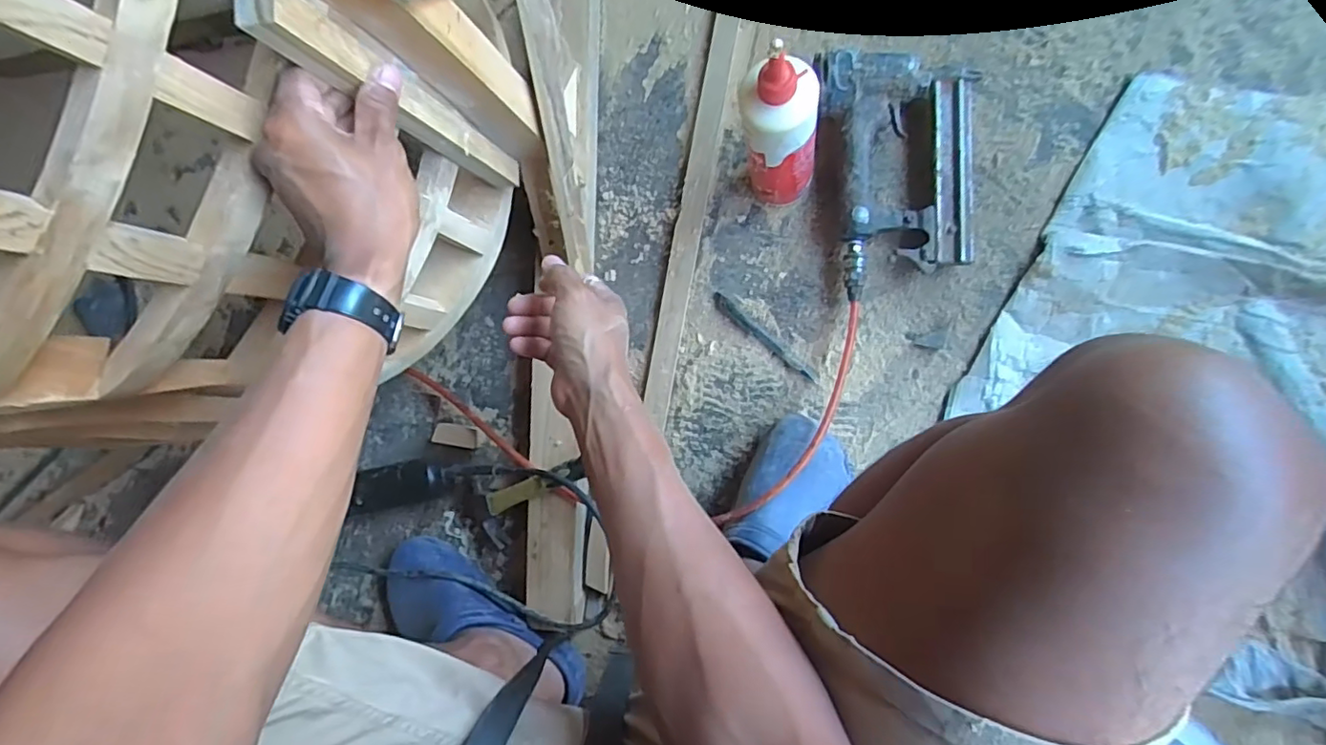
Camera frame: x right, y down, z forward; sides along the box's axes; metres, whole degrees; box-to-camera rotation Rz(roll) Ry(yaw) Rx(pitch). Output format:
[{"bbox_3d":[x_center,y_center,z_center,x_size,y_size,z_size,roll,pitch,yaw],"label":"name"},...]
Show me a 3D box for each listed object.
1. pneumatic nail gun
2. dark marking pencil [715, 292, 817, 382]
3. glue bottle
[{"bbox_3d":[0.251,-0.207,0.610,0.147,0.050,0.242,-5,86,8],"label":"pneumatic nail gun"},{"bbox_3d":[0.110,-0.038,0.645,0.140,0.008,0.014,42,93,9],"label":"dark marking pencil"},{"bbox_3d":[0.106,-0.215,0.550,0.066,0.216,0.058,-14,84,7],"label":"glue bottle"}]

